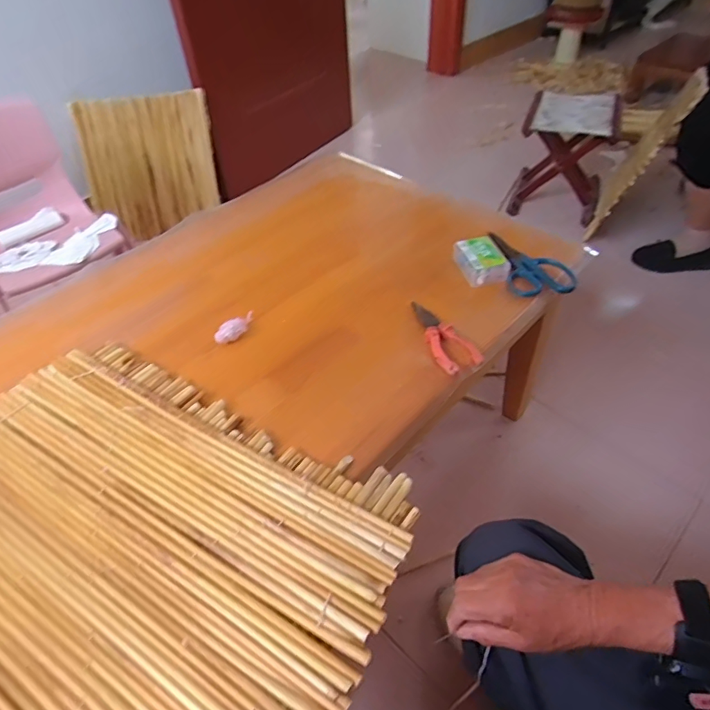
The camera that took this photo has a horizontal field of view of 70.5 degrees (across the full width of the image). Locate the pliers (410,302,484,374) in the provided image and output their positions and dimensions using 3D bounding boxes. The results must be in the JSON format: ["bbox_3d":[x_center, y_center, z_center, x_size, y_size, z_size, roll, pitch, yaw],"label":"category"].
[{"bbox_3d":[0.119,-0.031,0.684,0.051,0.022,0.154,-15,45,-8],"label":"pliers"}]

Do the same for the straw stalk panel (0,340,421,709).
[{"bbox_3d":[-0.254,0.201,0.480,0.541,0.042,0.435,18,49,24],"label":"straw stalk panel"}]

